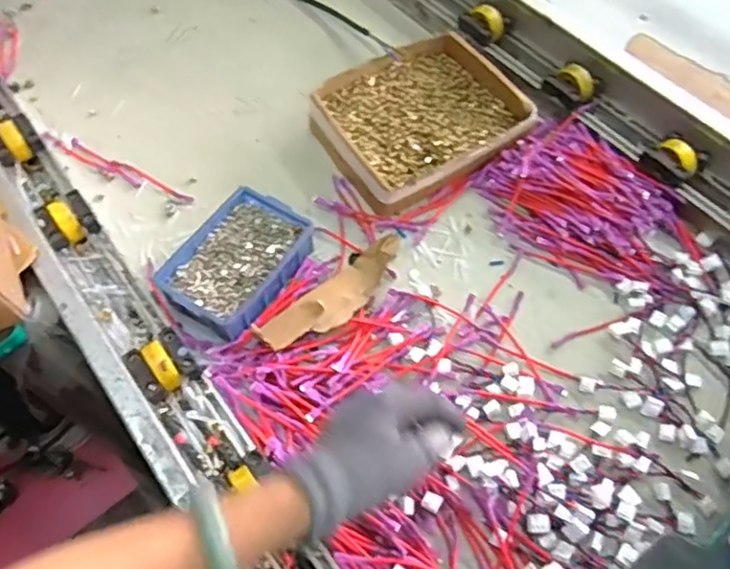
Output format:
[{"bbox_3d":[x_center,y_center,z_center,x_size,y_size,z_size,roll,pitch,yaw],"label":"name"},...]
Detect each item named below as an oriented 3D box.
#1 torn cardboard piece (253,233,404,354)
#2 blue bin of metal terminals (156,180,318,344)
[{"bbox_3d":[-0.025,0.008,0.641,0.182,0.028,0.050,-39,65,-19],"label":"torn cardboard piece"},{"bbox_3d":[-0.131,-0.021,0.655,0.107,0.048,0.154,29,64,18],"label":"blue bin of metal terminals"}]

